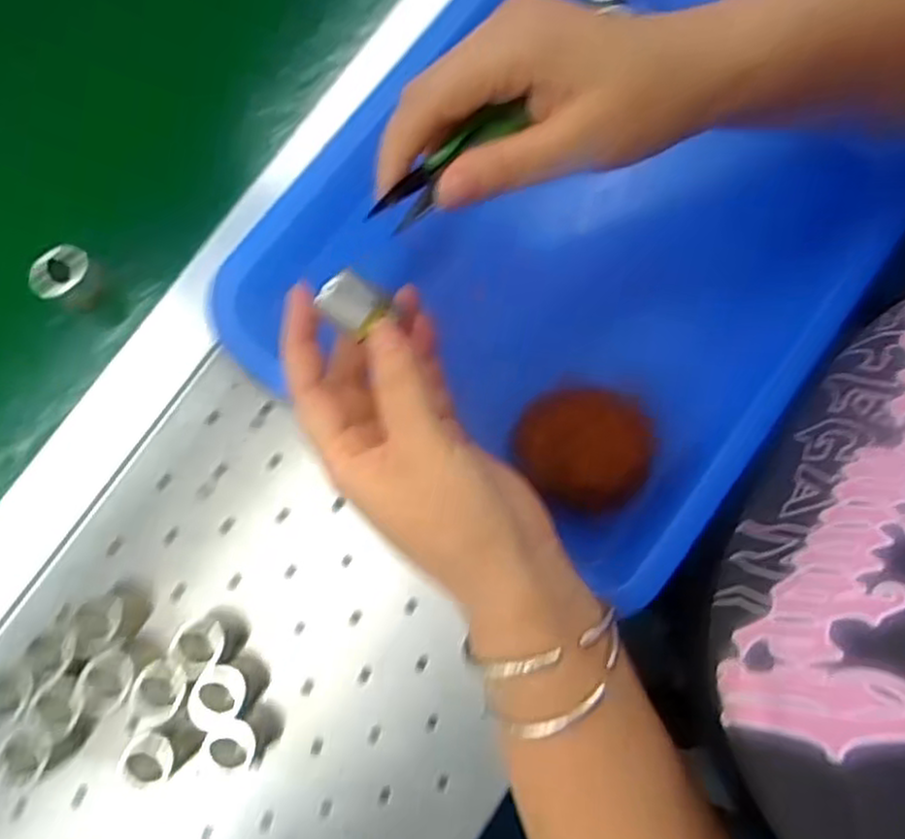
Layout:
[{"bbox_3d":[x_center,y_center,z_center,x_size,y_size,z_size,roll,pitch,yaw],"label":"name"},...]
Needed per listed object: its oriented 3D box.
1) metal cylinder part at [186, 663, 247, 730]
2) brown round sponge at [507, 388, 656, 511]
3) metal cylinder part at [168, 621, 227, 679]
[{"bbox_3d":[-0.104,0.124,0.330,0.024,0.033,0.023,-27,82,-6],"label":"metal cylinder part"},{"bbox_3d":[0.065,0.013,0.359,0.068,0.014,0.061,11,80,1],"label":"brown round sponge"},{"bbox_3d":[-0.113,0.104,0.333,0.023,0.029,0.022,-27,82,-6],"label":"metal cylinder part"}]

